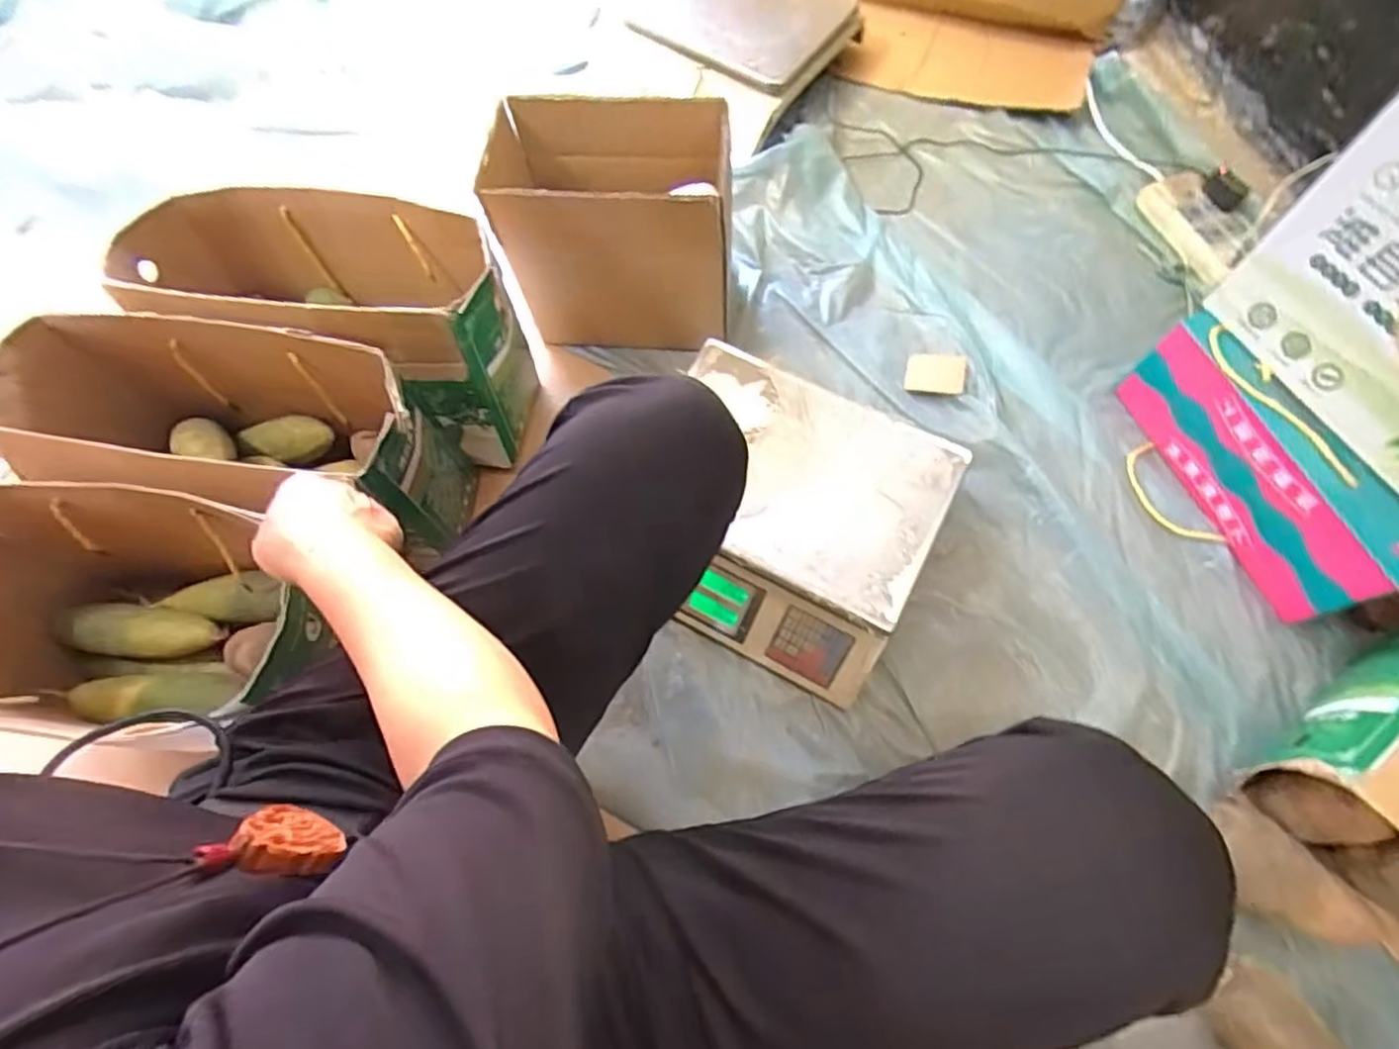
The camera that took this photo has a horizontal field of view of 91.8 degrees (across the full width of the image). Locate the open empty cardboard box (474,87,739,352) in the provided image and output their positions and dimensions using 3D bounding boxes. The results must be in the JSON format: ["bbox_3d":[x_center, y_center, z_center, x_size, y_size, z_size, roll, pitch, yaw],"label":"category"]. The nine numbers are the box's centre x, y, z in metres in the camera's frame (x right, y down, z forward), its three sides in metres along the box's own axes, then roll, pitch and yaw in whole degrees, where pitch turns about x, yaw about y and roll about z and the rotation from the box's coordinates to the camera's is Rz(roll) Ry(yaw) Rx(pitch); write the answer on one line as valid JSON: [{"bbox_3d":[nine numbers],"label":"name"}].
[{"bbox_3d":[-0.106,-0.363,0.842,0.288,0.250,0.169,5,67,5],"label":"open empty cardboard box"}]

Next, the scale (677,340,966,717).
[{"bbox_3d":[0.092,-0.009,0.771,0.327,0.111,0.289,27,71,13],"label":"scale"}]

